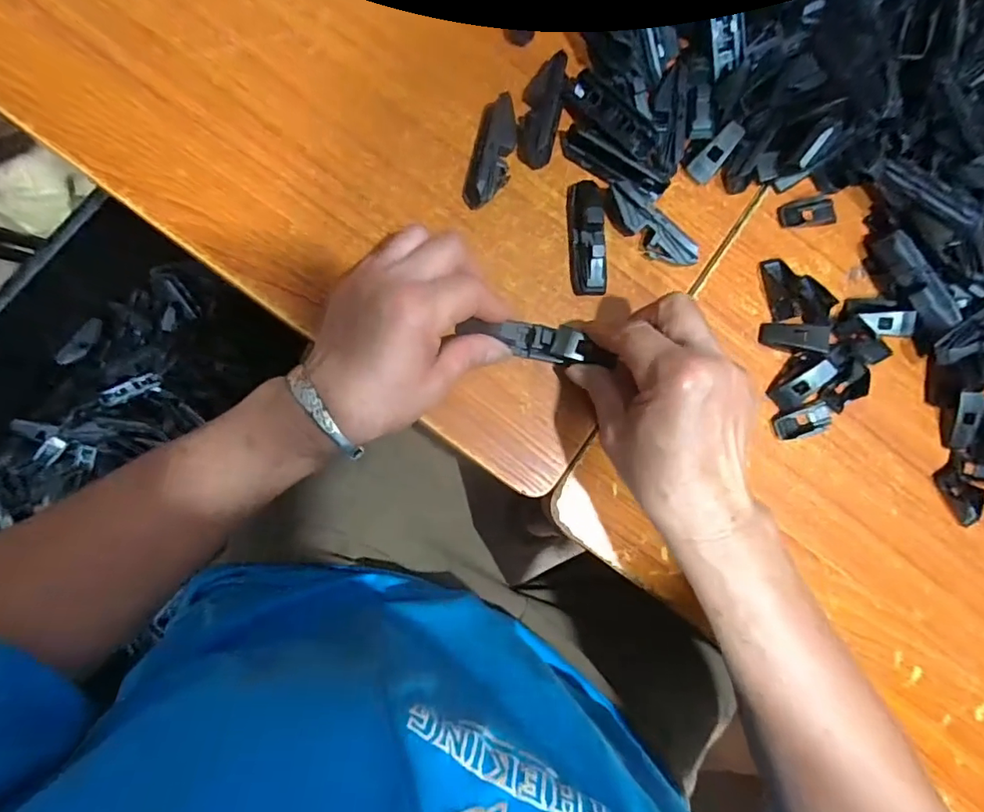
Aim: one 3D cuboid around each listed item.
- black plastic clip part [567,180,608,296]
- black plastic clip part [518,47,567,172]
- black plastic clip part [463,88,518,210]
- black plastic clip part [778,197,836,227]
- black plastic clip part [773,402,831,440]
[{"bbox_3d":[0.064,-0.110,0.339,0.023,0.022,0.075,-3,87,-8],"label":"black plastic clip part"},{"bbox_3d":[0.034,-0.197,0.345,0.026,0.018,0.072,12,85,-7],"label":"black plastic clip part"},{"bbox_3d":[0.000,-0.163,0.339,0.026,0.021,0.073,14,85,-6],"label":"black plastic clip part"},{"bbox_3d":[0.220,-0.135,0.365,0.040,0.005,0.018,-6,87,-8],"label":"black plastic clip part"},{"bbox_3d":[0.210,0.010,0.351,0.040,0.007,0.018,-17,89,-8],"label":"black plastic clip part"}]

